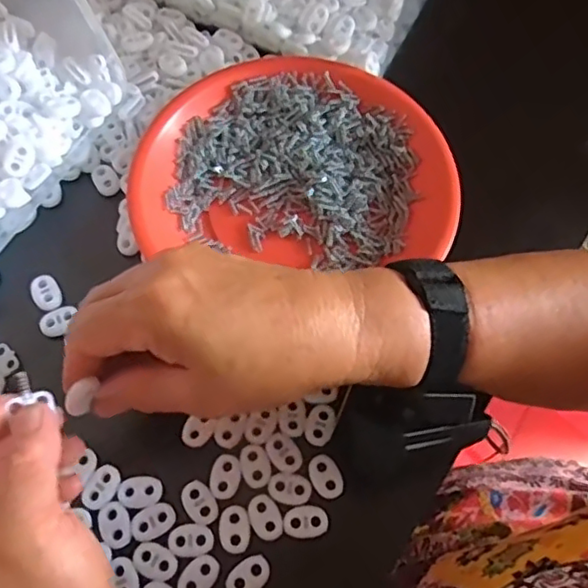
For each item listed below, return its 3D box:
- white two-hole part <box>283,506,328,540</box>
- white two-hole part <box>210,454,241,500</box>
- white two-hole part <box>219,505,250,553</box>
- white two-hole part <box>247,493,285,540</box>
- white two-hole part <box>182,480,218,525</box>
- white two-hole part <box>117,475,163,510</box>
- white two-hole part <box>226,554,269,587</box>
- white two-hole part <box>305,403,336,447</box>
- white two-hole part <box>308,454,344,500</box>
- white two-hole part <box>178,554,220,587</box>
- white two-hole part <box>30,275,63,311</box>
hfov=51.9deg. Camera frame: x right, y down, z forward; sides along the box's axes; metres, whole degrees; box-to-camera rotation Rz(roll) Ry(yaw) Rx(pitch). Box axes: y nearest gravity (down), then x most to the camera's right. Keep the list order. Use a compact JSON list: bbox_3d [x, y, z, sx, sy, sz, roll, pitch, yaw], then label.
[{"bbox_3d":[0.006,0.116,0.308,0.022,0.004,0.015,-11,67,-7],"label":"white two-hole part"},{"bbox_3d":[-0.036,0.096,0.317,0.015,0.004,0.022,6,66,0],"label":"white two-hole part"},{"bbox_3d":[-0.030,0.119,0.307,0.016,0.004,0.022,-4,66,-4],"label":"white two-hole part"},{"bbox_3d":[-0.015,0.114,0.309,0.015,0.004,0.022,-25,69,-12],"label":"white two-hole part"},{"bbox_3d":[-0.049,0.108,0.312,0.015,0.004,0.023,-29,70,-14],"label":"white two-hole part"},{"bbox_3d":[-0.080,0.103,0.314,0.022,0.004,0.016,-3,66,-3],"label":"white two-hole part"},{"bbox_3d":[-0.023,0.140,0.299,0.022,0.004,0.016,-29,70,-14],"label":"white two-hole part"},{"bbox_3d":[0.015,0.071,0.329,0.014,0.004,0.023,19,67,6],"label":"white two-hole part"},{"bbox_3d":[0.017,0.096,0.318,0.015,0.004,0.023,-28,70,-13],"label":"white two-hole part"},{"bbox_3d":[-0.047,0.140,0.298,0.015,0.004,0.022,38,70,14],"label":"white two-hole part"},{"bbox_3d":[-0.147,-0.001,0.358,0.015,0.005,0.022,-31,71,-14],"label":"white two-hole part"}]

